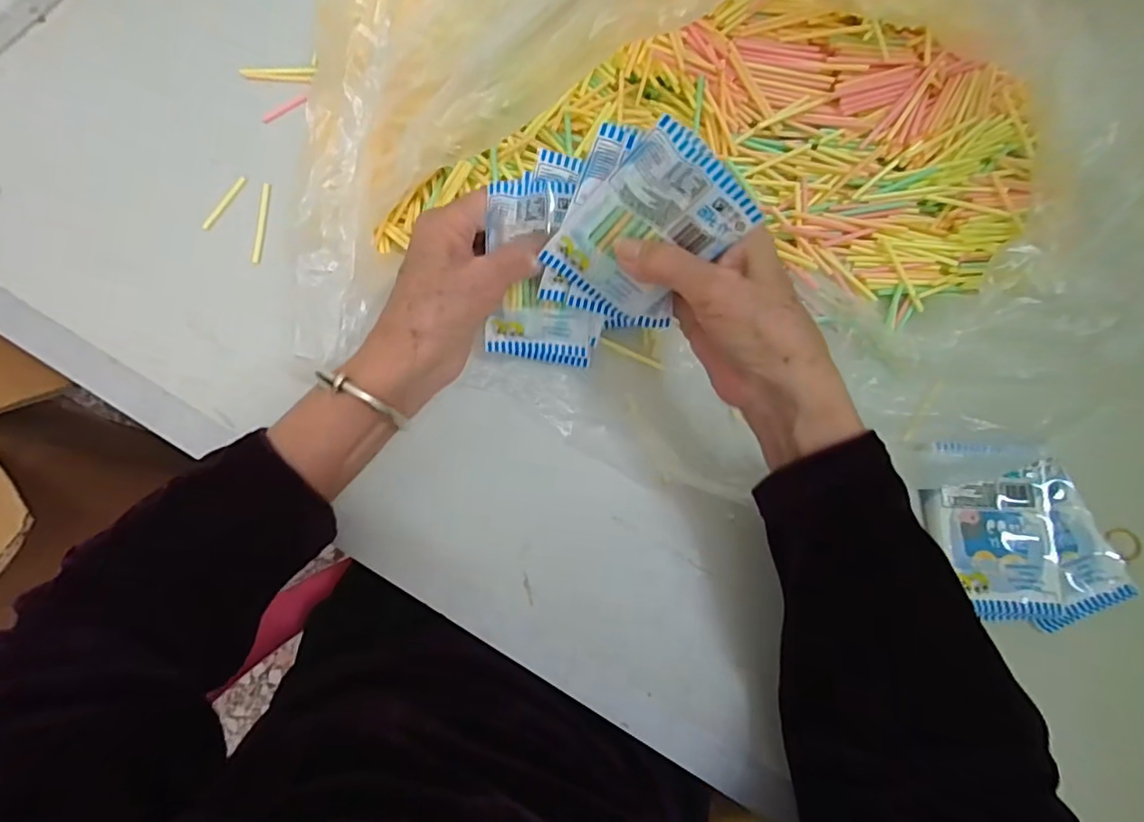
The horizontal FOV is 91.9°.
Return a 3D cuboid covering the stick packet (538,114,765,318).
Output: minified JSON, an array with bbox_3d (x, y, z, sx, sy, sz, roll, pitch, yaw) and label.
[{"bbox_3d":[0.035,-0.089,0.281,0.063,0.101,0.006,37,52,-17],"label":"stick packet"}]

